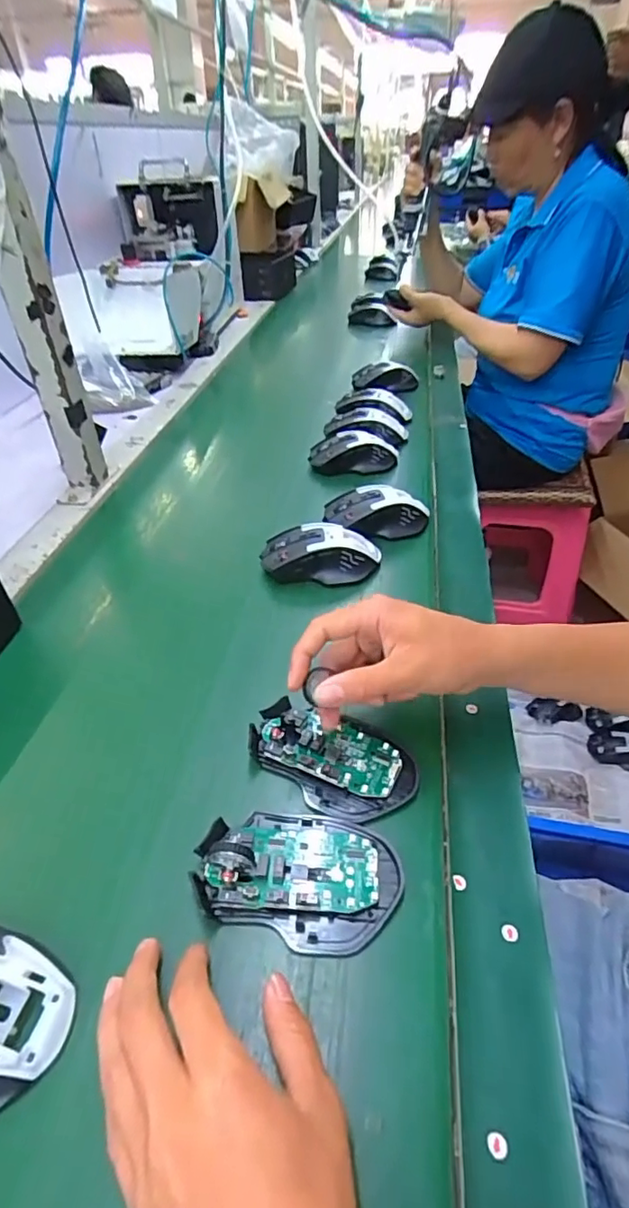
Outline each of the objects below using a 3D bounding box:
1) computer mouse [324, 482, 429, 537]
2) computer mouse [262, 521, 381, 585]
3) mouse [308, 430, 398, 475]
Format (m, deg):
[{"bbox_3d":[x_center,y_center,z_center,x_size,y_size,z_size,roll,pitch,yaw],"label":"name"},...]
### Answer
[{"bbox_3d":[0.069,-0.099,0.604,0.111,0.042,0.059,-2,40,-1],"label":"computer mouse"},{"bbox_3d":[0.007,-0.052,0.554,0.117,0.041,0.069,0,40,2],"label":"computer mouse"},{"bbox_3d":[0.052,-0.200,0.726,0.111,0.034,0.059,-2,40,0],"label":"mouse"}]

